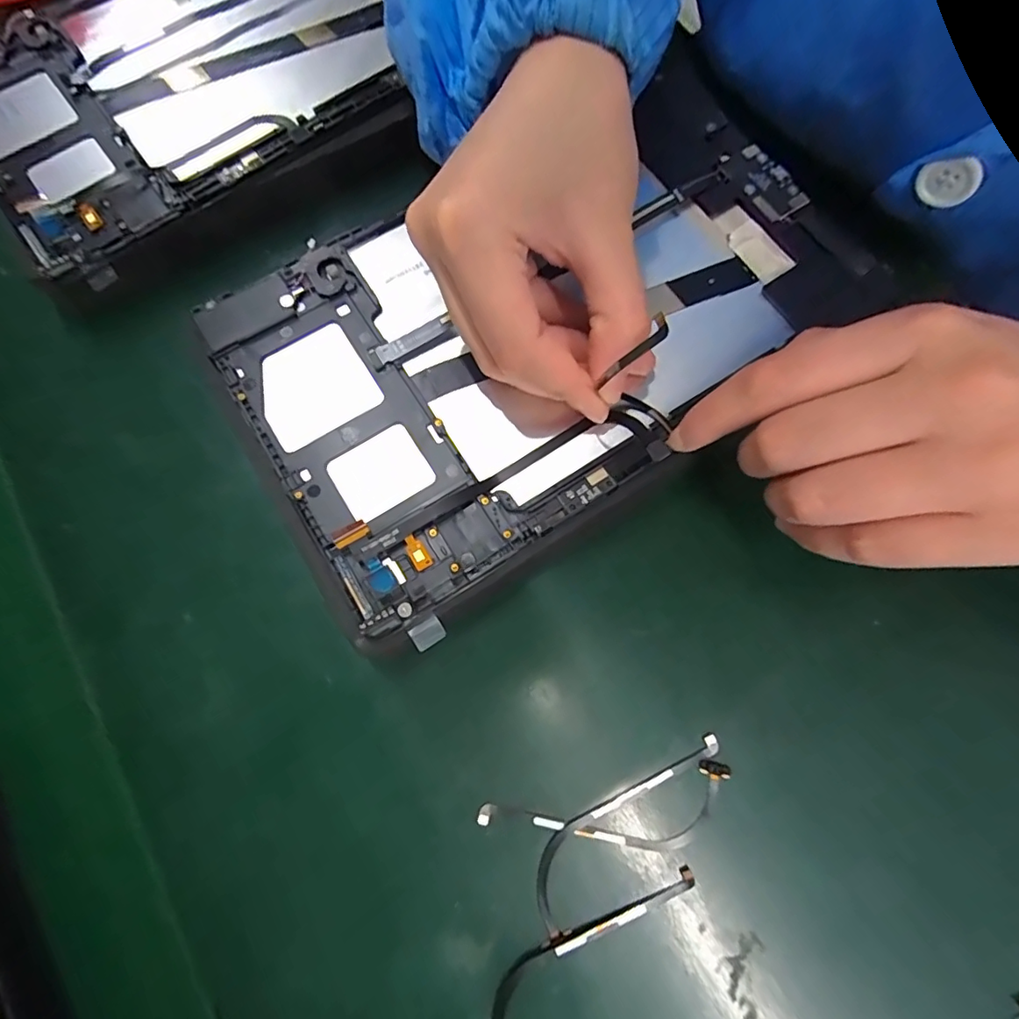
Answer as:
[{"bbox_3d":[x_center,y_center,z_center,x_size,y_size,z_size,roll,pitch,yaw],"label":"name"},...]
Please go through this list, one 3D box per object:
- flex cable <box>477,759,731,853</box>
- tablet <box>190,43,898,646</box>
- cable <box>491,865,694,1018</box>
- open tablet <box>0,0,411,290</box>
[{"bbox_3d":[0.035,0.107,0.181,0.088,0.004,0.025,-10,75,-3],"label":"flex cable"},{"bbox_3d":[0.016,-0.077,0.218,0.245,0.028,0.150,-32,77,-7],"label":"tablet"},{"bbox_3d":[0.023,0.144,0.170,0.085,0.004,0.023,-41,78,-11],"label":"cable"},{"bbox_3d":[-0.138,-0.220,0.256,0.242,0.018,0.161,-36,77,-9],"label":"open tablet"}]

